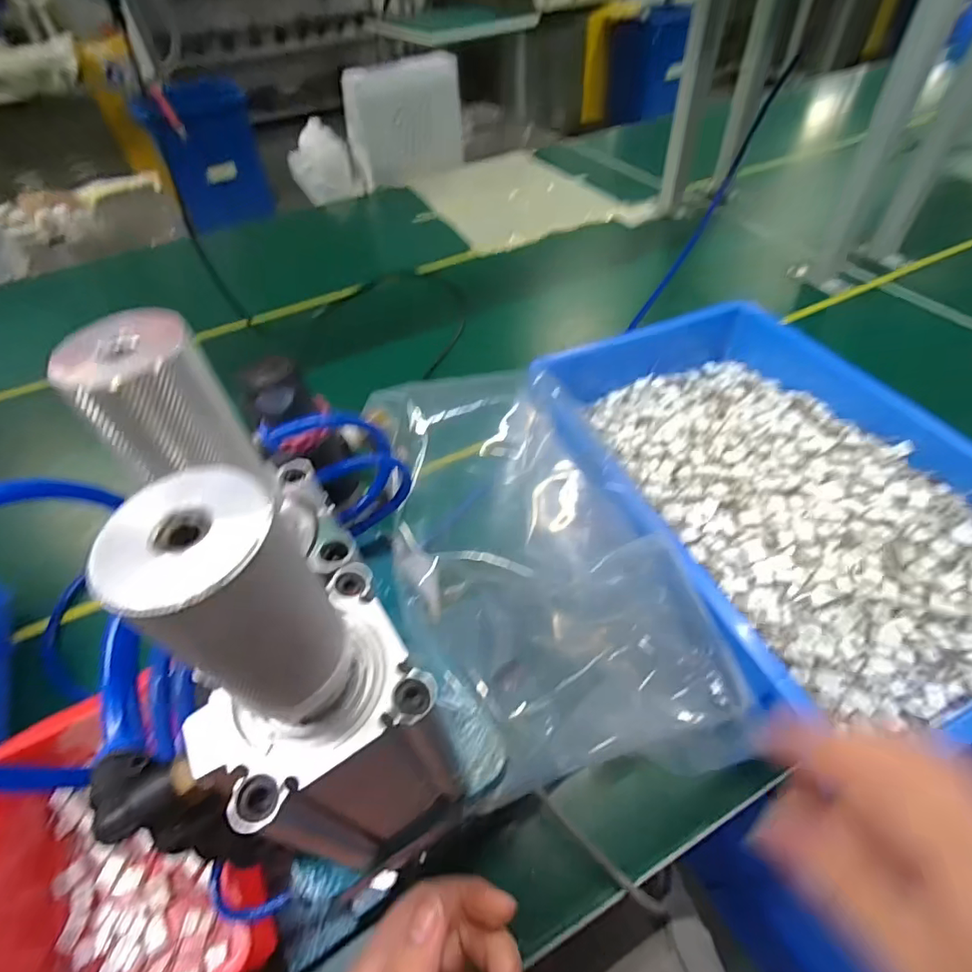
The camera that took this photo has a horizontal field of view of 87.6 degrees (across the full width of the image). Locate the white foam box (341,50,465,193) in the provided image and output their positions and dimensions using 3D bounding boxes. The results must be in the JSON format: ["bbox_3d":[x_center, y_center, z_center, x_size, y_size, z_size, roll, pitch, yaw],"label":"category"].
[{"bbox_3d":[-0.167,-0.755,1.056,0.244,0.187,0.085,-12,50,-5],"label":"white foam box"}]

